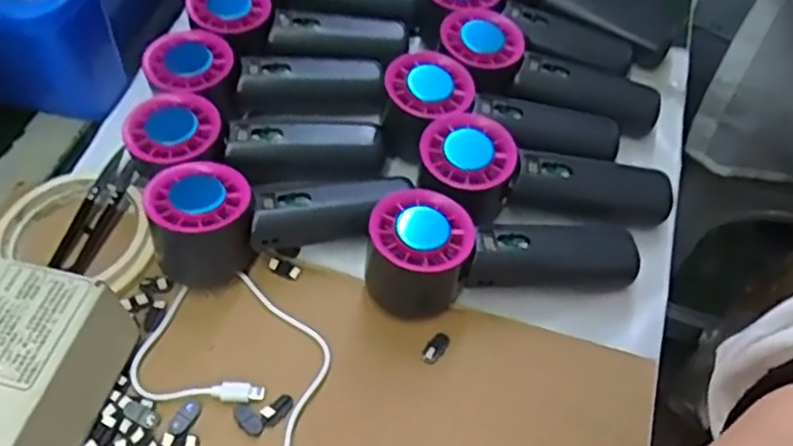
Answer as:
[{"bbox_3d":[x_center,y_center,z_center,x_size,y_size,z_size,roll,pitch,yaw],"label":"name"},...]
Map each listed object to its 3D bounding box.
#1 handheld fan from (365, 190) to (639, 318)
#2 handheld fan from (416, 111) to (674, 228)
[{"bbox_3d":[0.059,0.025,0.417,0.168,0.075,0.053,3,53,-17],"label":"handheld fan"},{"bbox_3d":[0.089,-0.020,0.431,0.155,0.044,0.057,12,54,-9],"label":"handheld fan"}]

